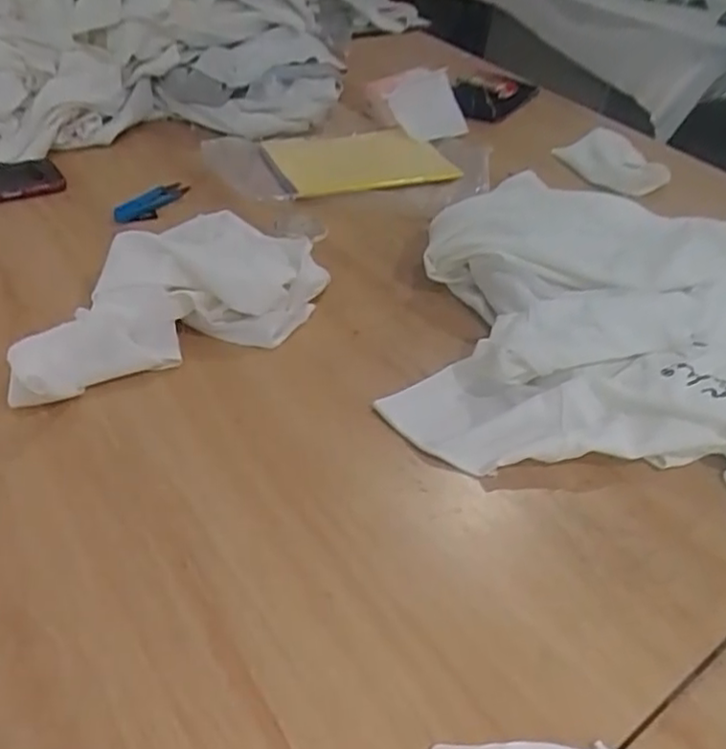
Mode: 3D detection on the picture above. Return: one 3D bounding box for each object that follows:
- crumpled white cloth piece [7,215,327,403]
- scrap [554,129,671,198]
[{"bbox_3d":[-0.182,-0.064,0.622,0.166,0.071,0.306,29,46,23],"label":"crumpled white cloth piece"},{"bbox_3d":[0.366,-0.316,0.969,0.163,0.048,0.086,30,46,24],"label":"scrap"}]

